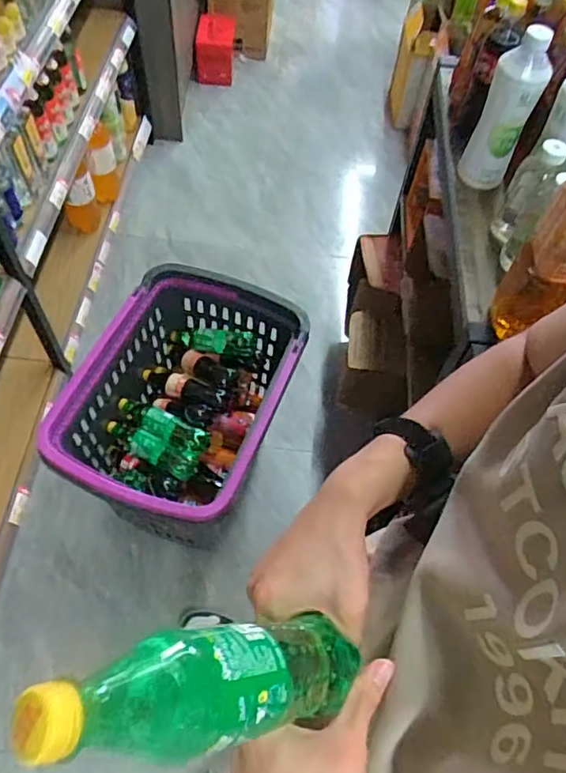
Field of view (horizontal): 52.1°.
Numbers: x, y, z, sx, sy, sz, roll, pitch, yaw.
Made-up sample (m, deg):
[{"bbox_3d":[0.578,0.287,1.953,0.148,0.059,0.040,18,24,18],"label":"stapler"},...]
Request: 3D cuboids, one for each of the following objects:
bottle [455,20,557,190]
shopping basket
[{"bbox_3d":[0.411,-0.506,1.077,0.094,0.285,0.082,24,35,10],"label":"bottle"},{"bbox_3d":[-0.252,0.084,1.516,0.461,0.461,0.630,21,59,8],"label":"shopping basket"}]

